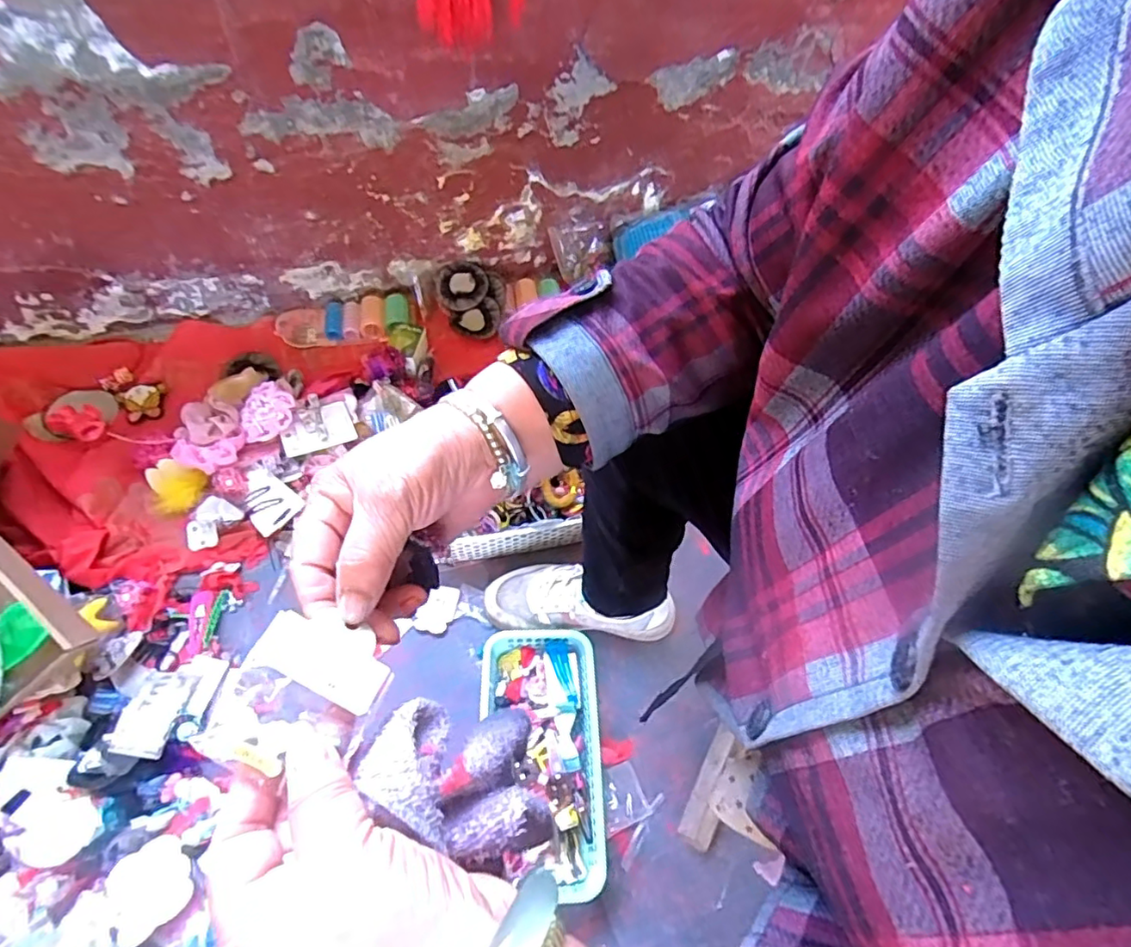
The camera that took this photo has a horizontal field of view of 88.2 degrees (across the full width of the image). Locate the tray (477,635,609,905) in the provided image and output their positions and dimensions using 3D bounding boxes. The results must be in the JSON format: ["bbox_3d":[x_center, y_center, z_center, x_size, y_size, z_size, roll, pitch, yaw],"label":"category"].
[{"bbox_3d":[-0.029,0.314,0.660,0.132,0.041,0.264,1,55,-4],"label":"tray"}]

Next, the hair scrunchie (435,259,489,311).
[{"bbox_3d":[-0.189,-0.343,1.070,0.098,0.020,0.093,0,76,0],"label":"hair scrunchie"}]

